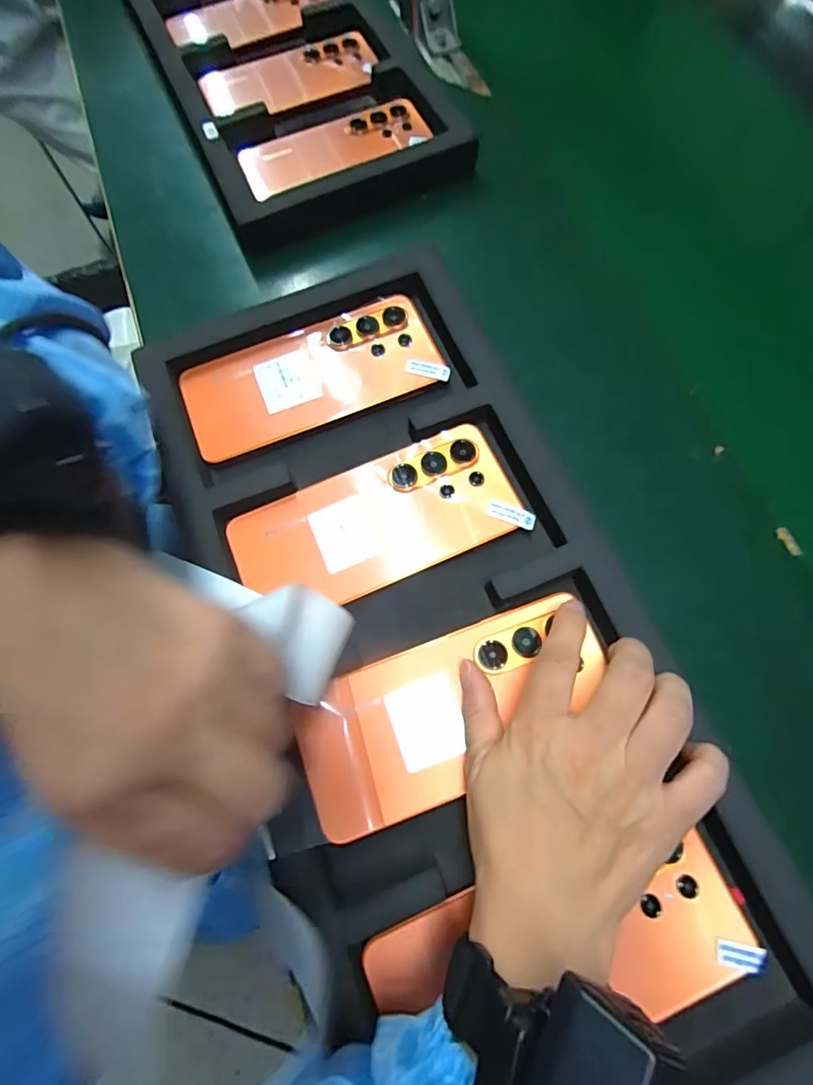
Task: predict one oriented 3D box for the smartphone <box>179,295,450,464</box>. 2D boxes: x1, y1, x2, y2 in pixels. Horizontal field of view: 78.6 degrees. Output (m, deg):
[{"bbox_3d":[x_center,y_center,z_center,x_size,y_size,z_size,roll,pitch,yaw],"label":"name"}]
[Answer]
[{"bbox_3d":[-0.064,-0.111,0.335,0.167,0.014,0.074,-21,71,-7],"label":"smartphone"}]

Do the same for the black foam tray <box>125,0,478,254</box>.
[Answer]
[{"bbox_3d":[-0.131,-0.503,0.499,0.243,0.037,0.493,-23,71,-8],"label":"black foam tray"}]

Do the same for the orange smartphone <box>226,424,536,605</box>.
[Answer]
[{"bbox_3d":[-0.017,-0.012,0.301,0.170,0.010,0.077,-21,71,-7],"label":"orange smartphone"}]

